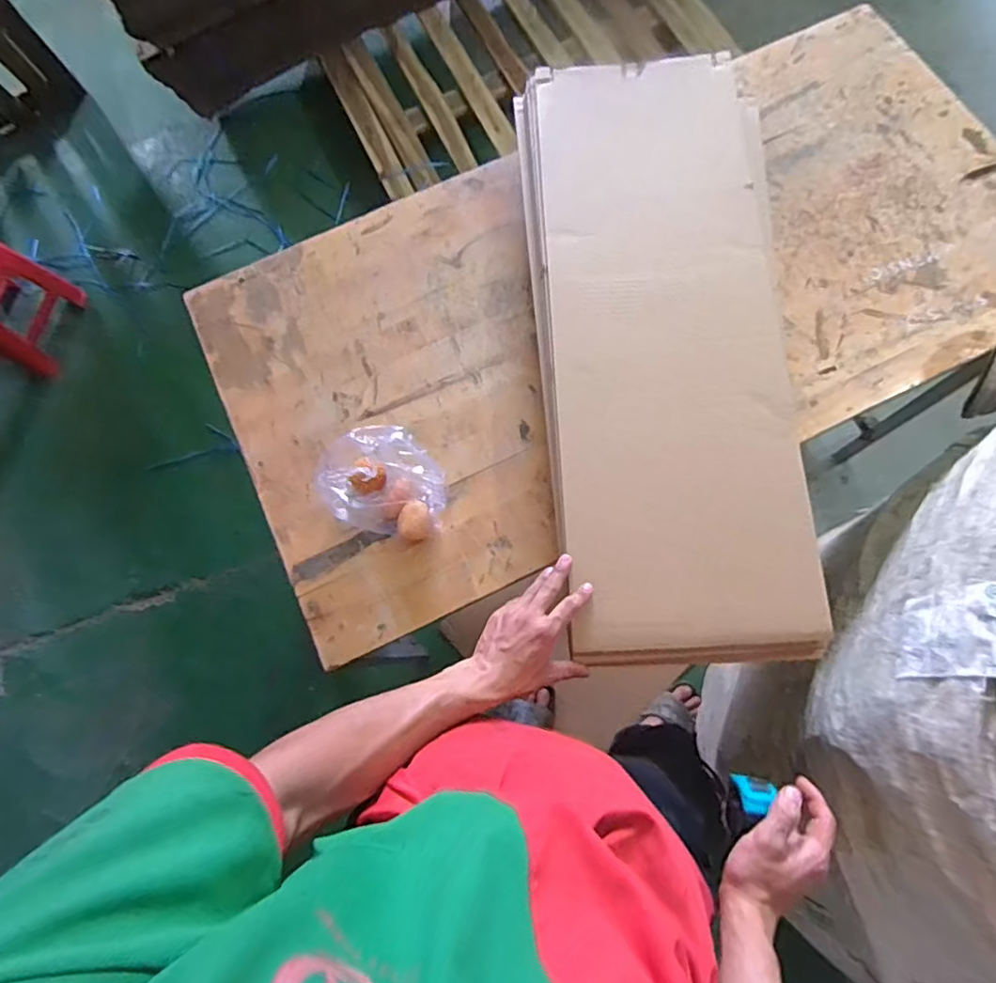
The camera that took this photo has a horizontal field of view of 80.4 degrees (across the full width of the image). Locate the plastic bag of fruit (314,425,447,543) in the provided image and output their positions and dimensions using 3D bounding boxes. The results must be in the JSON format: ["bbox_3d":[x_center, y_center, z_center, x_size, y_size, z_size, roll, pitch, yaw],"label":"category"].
[{"bbox_3d":[-0.146,-0.016,0.734,0.163,0.113,0.115,14,75,6],"label":"plastic bag of fruit"}]

